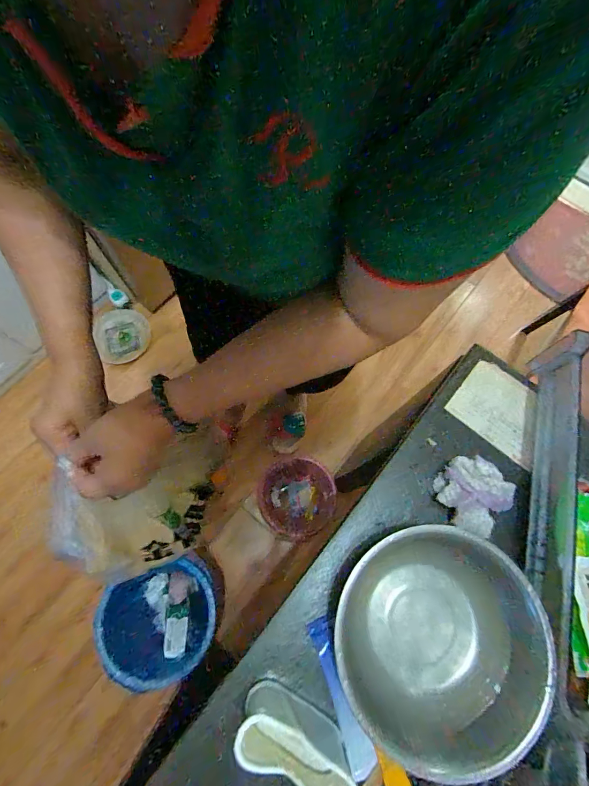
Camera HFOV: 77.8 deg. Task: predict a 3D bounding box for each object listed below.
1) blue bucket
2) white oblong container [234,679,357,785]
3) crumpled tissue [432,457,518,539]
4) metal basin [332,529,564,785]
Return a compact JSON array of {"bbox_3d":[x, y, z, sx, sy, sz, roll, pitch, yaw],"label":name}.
[{"bbox_3d":[-0.318,0.559,0.923,0.275,0.217,0.230,-13,73,-6],"label":"blue bucket"},{"bbox_3d":[0.000,0.338,0.350,0.115,0.072,0.045,29,73,7],"label":"white oblong container"},{"bbox_3d":[0.220,0.124,0.453,0.090,0.040,0.081,-41,78,-14],"label":"crumpled tissue"},{"bbox_3d":[0.147,0.262,0.383,0.190,0.081,0.218,2,72,-1],"label":"metal basin"}]

